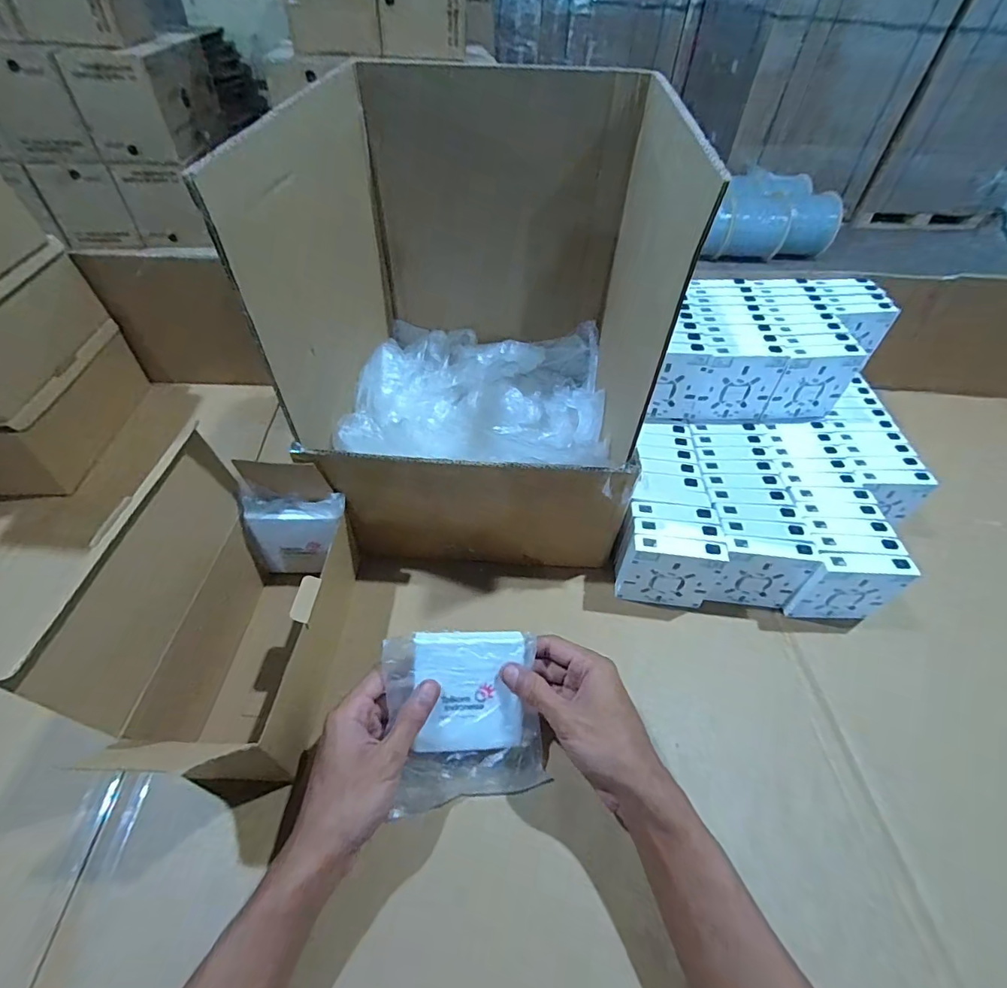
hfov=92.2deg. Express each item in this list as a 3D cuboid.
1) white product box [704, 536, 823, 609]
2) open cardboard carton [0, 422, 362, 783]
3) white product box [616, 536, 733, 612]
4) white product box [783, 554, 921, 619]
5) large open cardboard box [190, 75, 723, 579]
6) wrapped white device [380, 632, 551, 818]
[{"bbox_3d":[0.251,0.079,0.484,0.083,0.083,0.026,6,48,2],"label":"white product box"},{"bbox_3d":[-0.209,0.091,0.388,0.123,0.199,0.205,5,48,1],"label":"open cardboard carton"},{"bbox_3d":[0.163,0.078,0.481,0.090,0.086,0.025,8,48,3],"label":"white product box"},{"bbox_3d":[0.334,0.091,0.473,0.087,0.083,0.021,3,48,-1],"label":"white product box"},{"bbox_3d":[-0.024,-0.162,0.485,0.317,0.340,0.333,7,48,3],"label":"large open cardboard box"},{"bbox_3d":[-0.029,0.173,0.380,0.115,0.017,0.131,-7,92,-6],"label":"wrapped white device"}]

